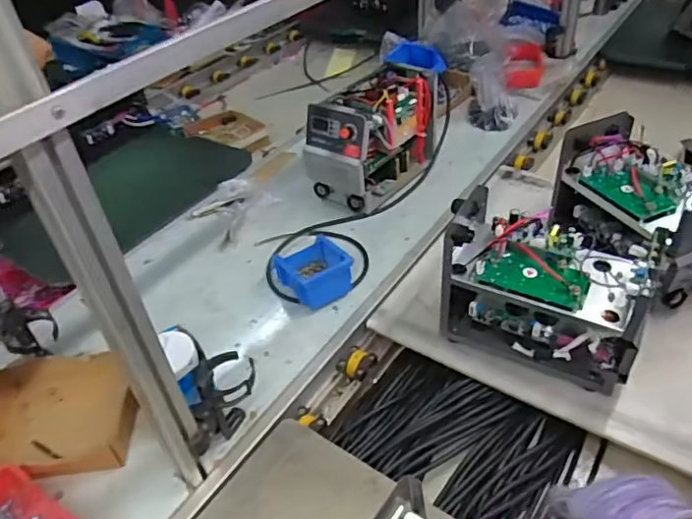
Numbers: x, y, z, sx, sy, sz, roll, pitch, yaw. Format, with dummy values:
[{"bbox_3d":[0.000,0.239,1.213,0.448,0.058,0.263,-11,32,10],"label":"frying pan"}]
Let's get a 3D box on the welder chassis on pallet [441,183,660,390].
[{"bbox_3d":[0.295,0.050,0.862,0.292,0.204,0.147,18,47,24],"label":"welder chassis on pallet"}]

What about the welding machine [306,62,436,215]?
[{"bbox_3d":[0.058,-0.269,1.213,0.169,0.209,0.298,23,48,30],"label":"welding machine"}]

